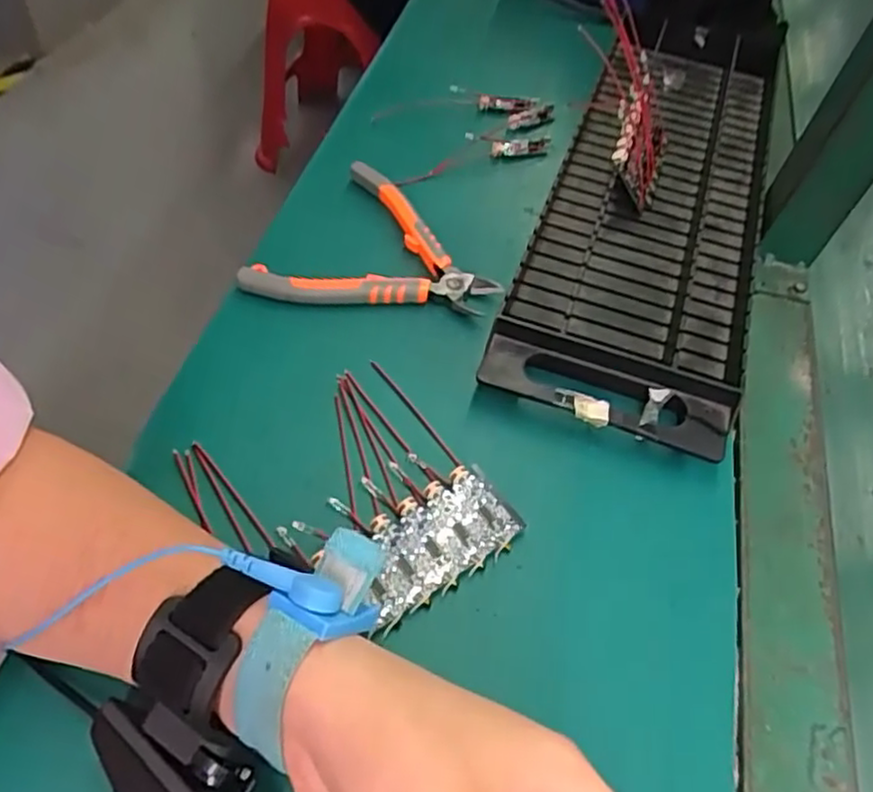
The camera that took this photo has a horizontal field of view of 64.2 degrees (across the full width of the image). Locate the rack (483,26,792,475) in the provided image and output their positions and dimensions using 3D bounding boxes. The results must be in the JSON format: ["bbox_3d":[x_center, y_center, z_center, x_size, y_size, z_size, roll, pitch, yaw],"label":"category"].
[{"bbox_3d":[0.158,-0.153,0.494,0.142,0.034,0.441,18,55,7],"label":"rack"}]

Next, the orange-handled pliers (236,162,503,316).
[{"bbox_3d":[-0.032,-0.083,0.432,0.135,0.013,0.124,30,57,15],"label":"orange-handled pliers"}]

